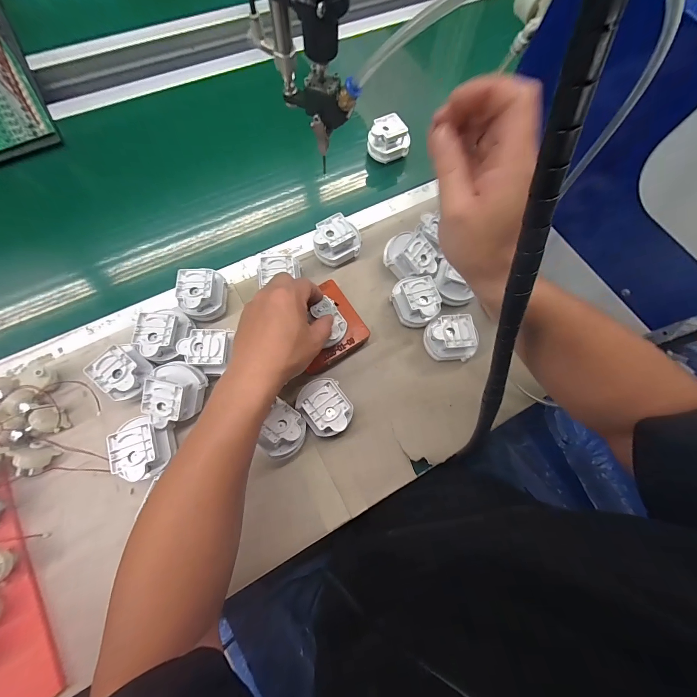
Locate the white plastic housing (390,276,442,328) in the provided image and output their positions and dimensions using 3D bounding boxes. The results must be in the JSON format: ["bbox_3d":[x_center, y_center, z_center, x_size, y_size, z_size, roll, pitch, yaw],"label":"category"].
[{"bbox_3d":[0.096,-0.063,0.431,0.058,0.048,0.068,-21,76,-8],"label":"white plastic housing"}]

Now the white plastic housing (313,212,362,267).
[{"bbox_3d":[-0.015,-0.157,0.455,0.068,0.052,0.053,-30,77,-10],"label":"white plastic housing"}]

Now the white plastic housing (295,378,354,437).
[{"bbox_3d":[-0.029,0.069,0.369,0.055,0.023,0.069,-38,79,-12],"label":"white plastic housing"}]

